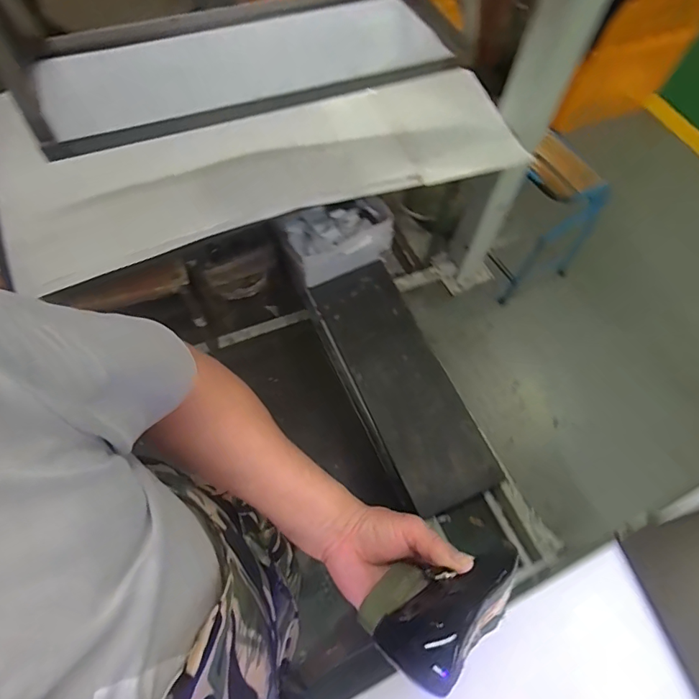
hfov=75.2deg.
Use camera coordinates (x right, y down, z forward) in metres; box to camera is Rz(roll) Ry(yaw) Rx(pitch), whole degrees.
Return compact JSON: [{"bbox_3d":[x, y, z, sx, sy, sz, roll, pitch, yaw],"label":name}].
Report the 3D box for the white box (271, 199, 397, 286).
[{"bbox_3d":[-0.033,-0.331,1.351,0.312,0.149,0.154,-23,67,-13],"label":"white box"}]

